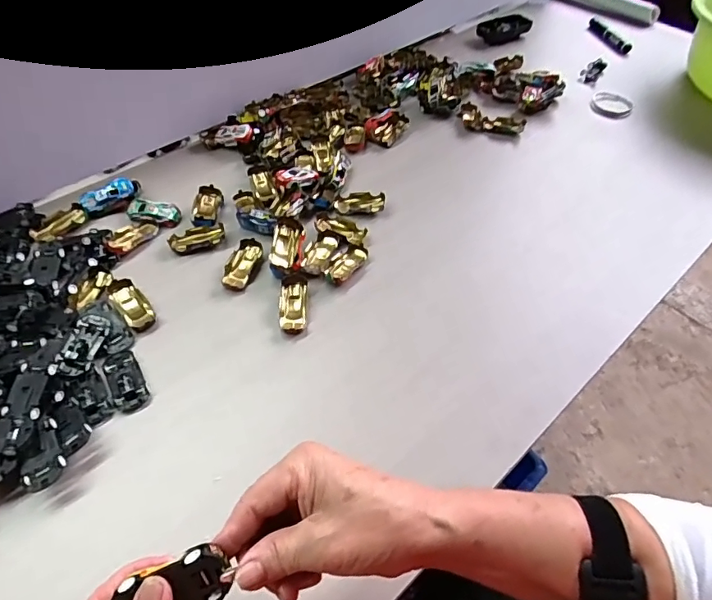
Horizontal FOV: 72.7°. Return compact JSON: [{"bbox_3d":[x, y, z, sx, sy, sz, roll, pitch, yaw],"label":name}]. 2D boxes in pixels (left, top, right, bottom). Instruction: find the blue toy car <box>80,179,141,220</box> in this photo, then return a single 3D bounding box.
[{"bbox_3d":[-0.298,-0.127,0.591,0.070,0.021,0.026,-31,59,-24],"label":"blue toy car"}]

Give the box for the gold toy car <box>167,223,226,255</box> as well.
[{"bbox_3d":[-0.185,-0.072,0.563,0.063,0.014,0.028,-11,53,-11],"label":"gold toy car"}]

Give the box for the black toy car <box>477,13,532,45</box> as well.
[{"bbox_3d":[0.279,-0.508,0.905,0.102,0.033,0.040,-12,54,-12],"label":"black toy car"}]

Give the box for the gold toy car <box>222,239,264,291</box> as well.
[{"bbox_3d":[-0.128,-0.040,0.547,0.035,0.016,0.064,19,54,12],"label":"gold toy car"}]

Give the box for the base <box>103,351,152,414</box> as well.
[{"bbox_3d":[-0.212,0.072,0.445,0.030,0.009,0.068,-25,57,-20],"label":"base"}]

